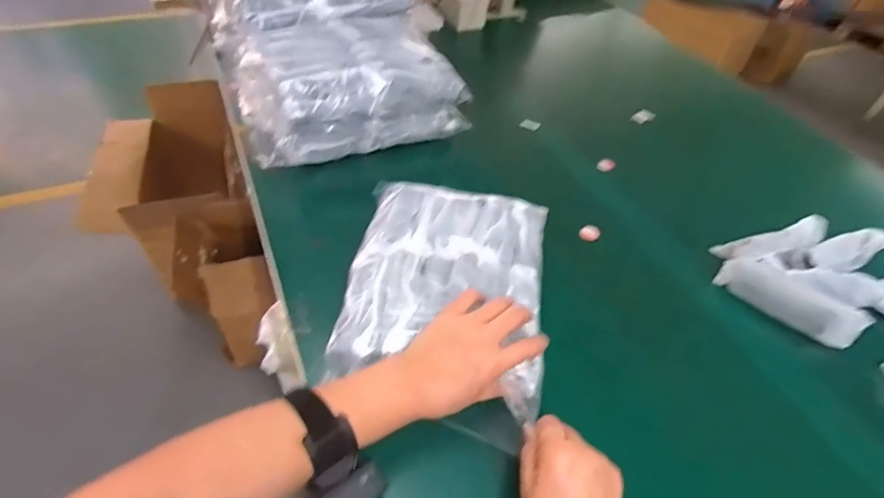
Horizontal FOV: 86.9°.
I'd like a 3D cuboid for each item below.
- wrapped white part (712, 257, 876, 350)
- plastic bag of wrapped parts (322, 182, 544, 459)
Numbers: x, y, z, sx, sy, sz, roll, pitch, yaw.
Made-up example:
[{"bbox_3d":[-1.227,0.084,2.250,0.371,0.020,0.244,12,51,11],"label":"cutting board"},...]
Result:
[{"bbox_3d":[0.423,0.061,0.570,0.154,0.048,0.040,36,54,24],"label":"wrapped white part"},{"bbox_3d":[0.008,0.034,0.500,0.200,0.044,0.279,10,47,3],"label":"plastic bag of wrapped parts"}]

